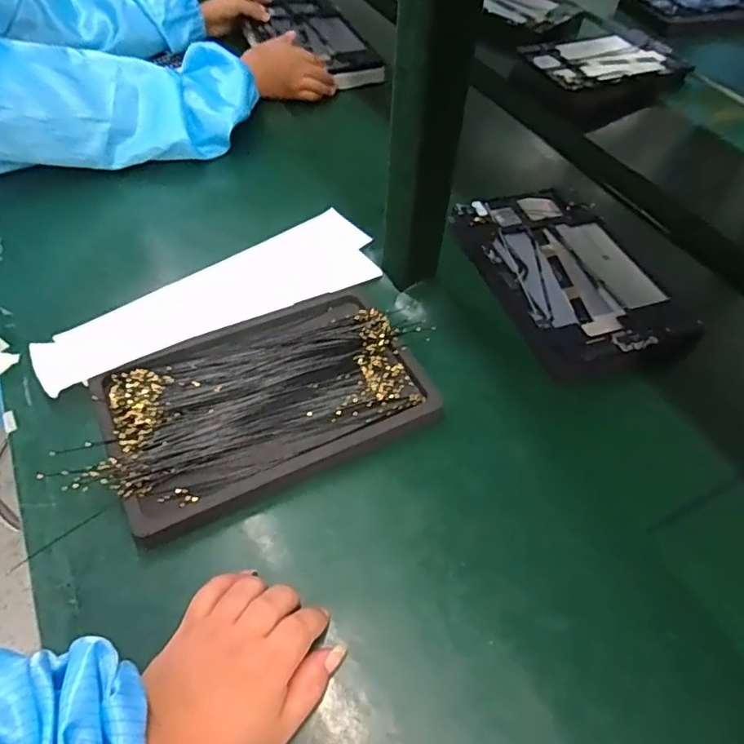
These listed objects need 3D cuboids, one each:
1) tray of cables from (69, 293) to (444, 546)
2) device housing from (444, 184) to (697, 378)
[{"bbox_3d":[-0.087,0.021,0.455,0.245,0.022,0.158,-23,58,-20],"label":"tray of cables"},{"bbox_3d":[0.194,-0.098,0.564,0.160,0.022,0.251,-14,56,-15],"label":"device housing"}]

